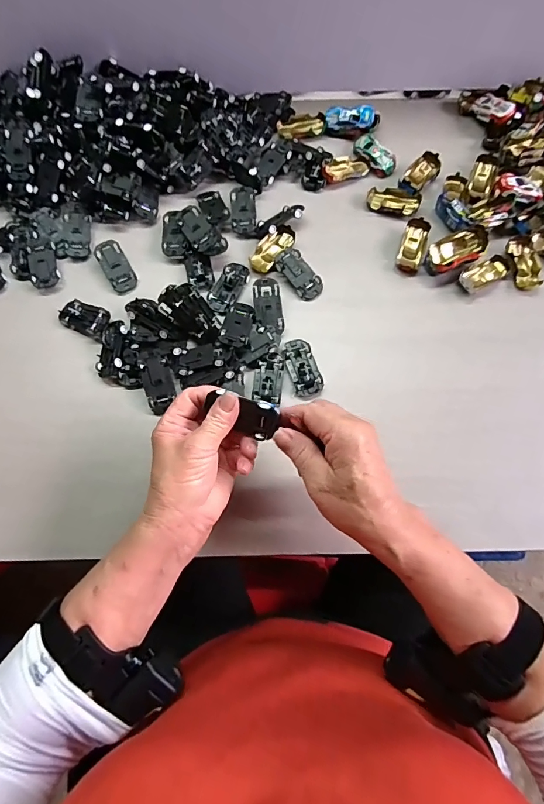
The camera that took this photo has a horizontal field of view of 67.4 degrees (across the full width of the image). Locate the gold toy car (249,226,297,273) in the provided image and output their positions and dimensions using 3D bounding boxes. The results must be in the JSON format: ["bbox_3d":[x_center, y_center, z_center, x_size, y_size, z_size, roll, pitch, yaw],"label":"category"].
[{"bbox_3d":[0.001,-0.180,0.481,0.030,0.015,0.062,40,78,12],"label":"gold toy car"}]

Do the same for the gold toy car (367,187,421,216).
[{"bbox_3d":[0.149,-0.248,0.500,0.061,0.014,0.033,11,74,4],"label":"gold toy car"}]

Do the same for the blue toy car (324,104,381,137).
[{"bbox_3d":[0.105,-0.369,0.533,0.069,0.018,0.030,0,73,1],"label":"blue toy car"}]

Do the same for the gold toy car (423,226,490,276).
[{"bbox_3d":[0.206,-0.171,0.460,0.065,0.030,0.037,-22,74,-6],"label":"gold toy car"}]

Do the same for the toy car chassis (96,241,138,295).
[{"bbox_3d":[-0.181,-0.158,0.474,0.030,0.013,0.065,-28,75,-8],"label":"toy car chassis"}]

